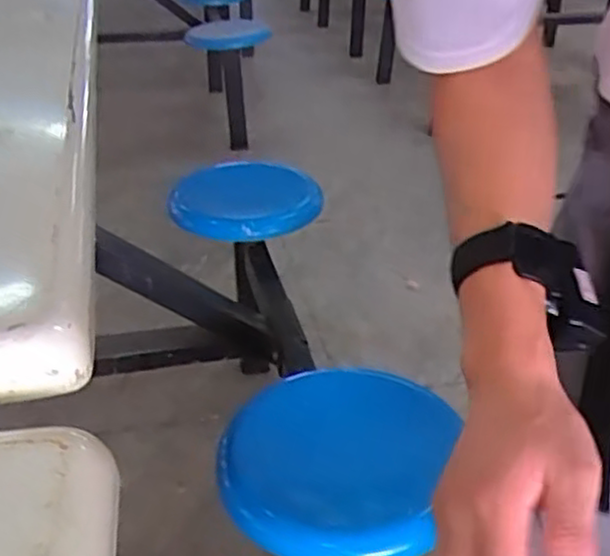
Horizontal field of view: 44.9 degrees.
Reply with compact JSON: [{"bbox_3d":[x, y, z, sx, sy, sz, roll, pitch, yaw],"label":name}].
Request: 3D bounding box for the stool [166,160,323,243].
[{"bbox_3d":[-0.111,-0.159,1.465,0.285,0.035,0.296,0,32,0],"label":"stool"}]

